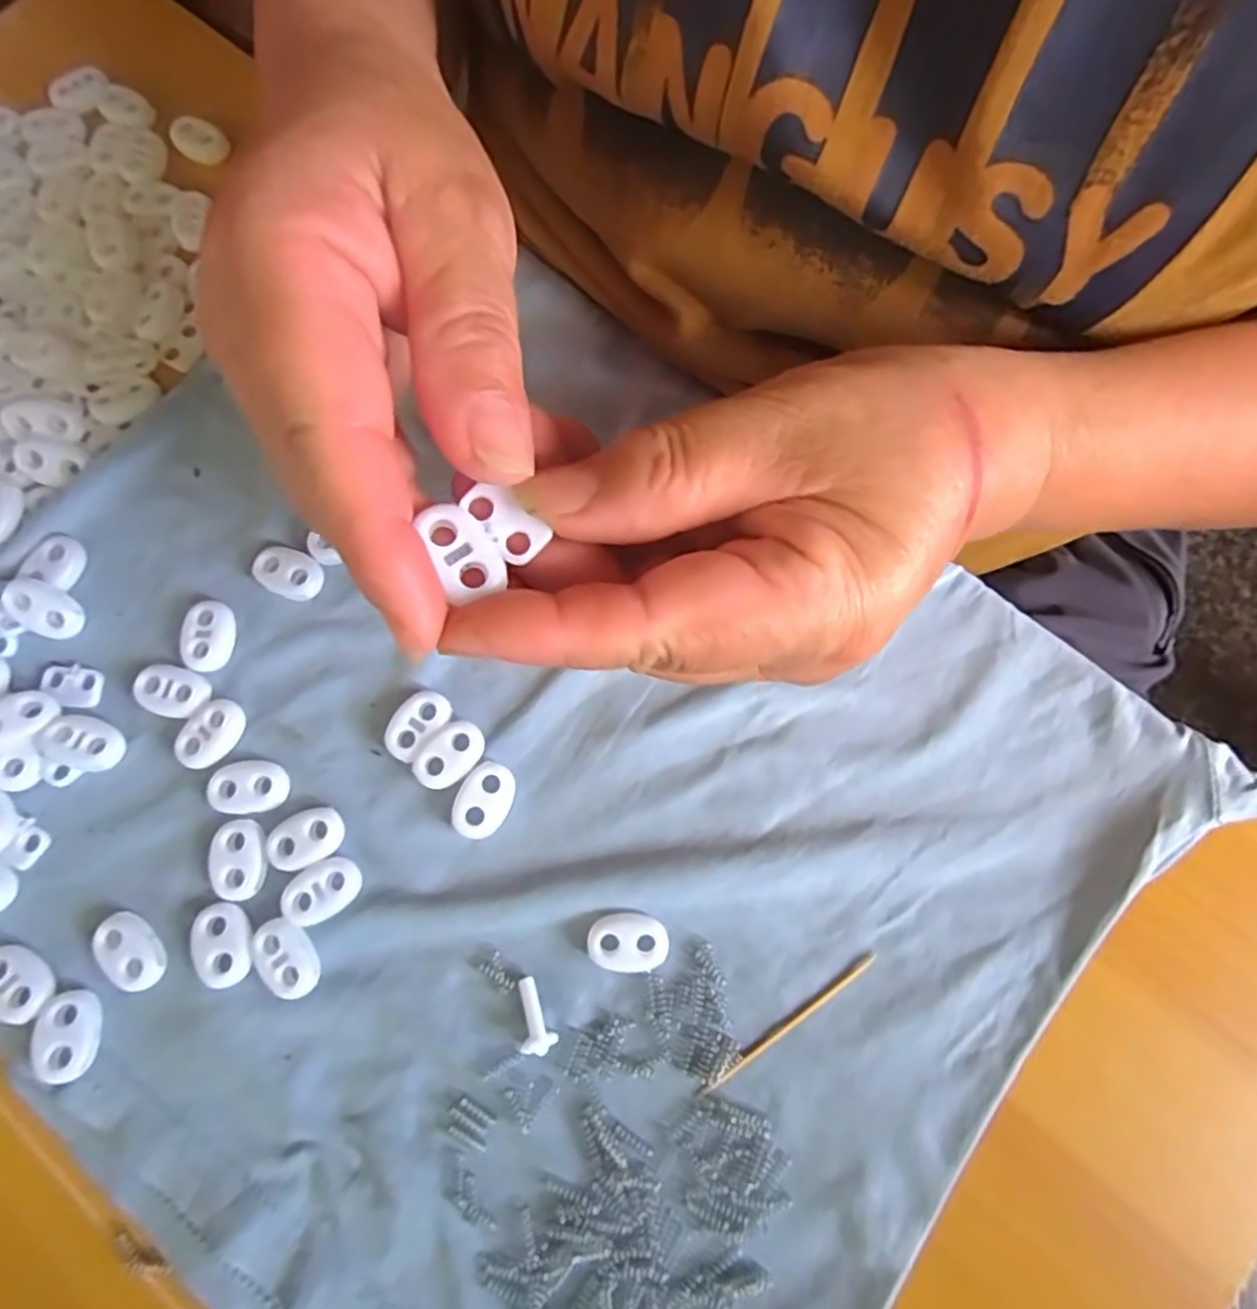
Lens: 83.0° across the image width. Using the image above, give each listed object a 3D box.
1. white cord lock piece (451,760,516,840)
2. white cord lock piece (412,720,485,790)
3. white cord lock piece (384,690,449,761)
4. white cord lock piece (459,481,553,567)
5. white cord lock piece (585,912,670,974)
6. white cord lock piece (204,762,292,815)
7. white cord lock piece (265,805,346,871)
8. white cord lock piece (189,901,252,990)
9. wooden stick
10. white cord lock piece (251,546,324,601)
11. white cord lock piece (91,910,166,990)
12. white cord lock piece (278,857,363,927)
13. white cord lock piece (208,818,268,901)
[{"bbox_3d":[-0.043,0.043,0.209,0.015,0.005,0.022,26,79,5],"label":"white cord lock piece"},{"bbox_3d":[-0.053,0.030,0.212,0.015,0.004,0.022,40,80,8],"label":"white cord lock piece"},{"bbox_3d":[-0.064,0.021,0.215,0.013,0.005,0.022,38,80,8],"label":"white cord lock piece"},{"bbox_3d":[-0.025,-0.027,0.144,0.018,0.004,0.010,43,81,9],"label":"white cord lock piece"},{"bbox_3d":[0.000,0.081,0.200,0.022,0.005,0.015,-4,77,-1],"label":"white cord lock piece"},{"bbox_3d":[-0.112,0.039,0.209,0.022,0.005,0.014,-5,78,-1],"label":"white cord lock piece"},{"bbox_3d":[-0.094,0.054,0.205,0.022,0.004,0.015,-26,79,-6],"label":"white cord lock piece"},{"bbox_3d":[-0.114,0.081,0.199,0.015,0.005,0.022,-17,78,-4],"label":"white cord lock piece"},{"bbox_3d":[0.044,0.103,0.196,0.061,0.004,0.004,-35,80,-7],"label":"wooden stick"},{"bbox_3d":[-0.107,-0.026,0.226,0.021,0.006,0.014,22,78,5],"label":"white cord lock piece"},{"bbox_3d":[-0.140,0.084,0.200,0.022,0.005,0.014,41,80,8],"label":"white cord lock piece"},{"bbox_3d":[-0.088,0.068,0.203,0.022,0.004,0.015,-25,79,-6],"label":"white cord lock piece"},{"bbox_3d":[-0.113,0.059,0.204,0.016,0.004,0.022,2,77,0],"label":"white cord lock piece"}]

